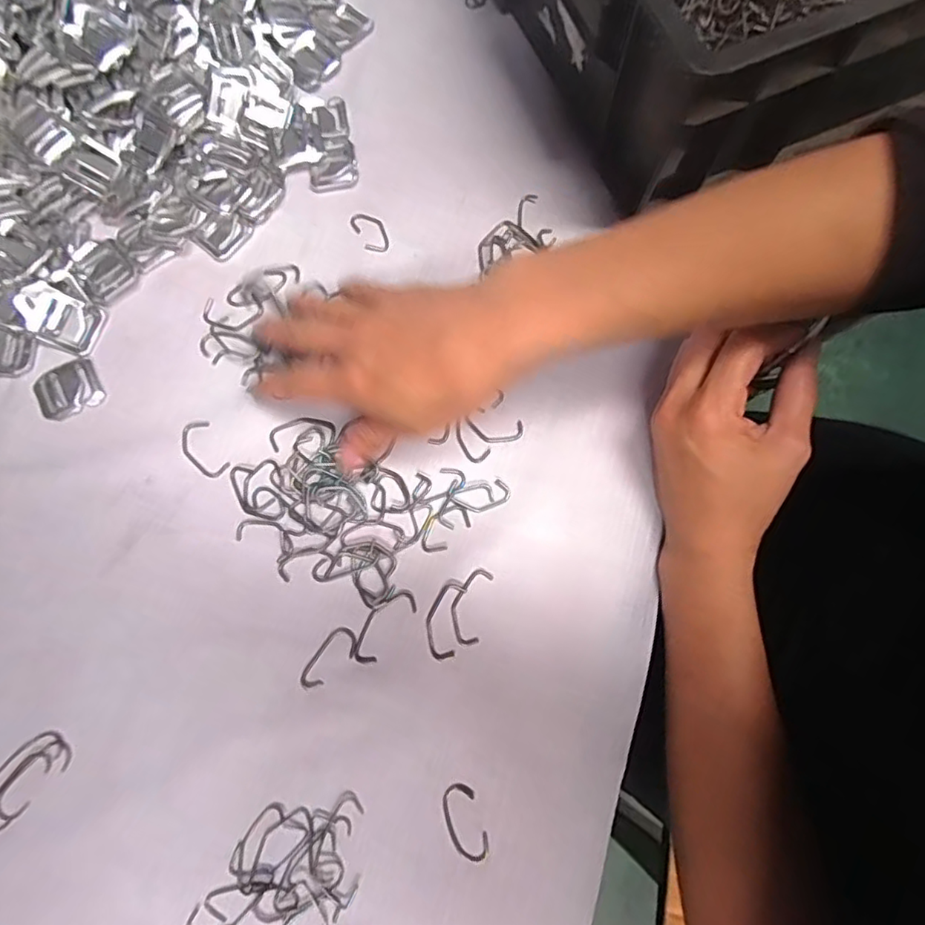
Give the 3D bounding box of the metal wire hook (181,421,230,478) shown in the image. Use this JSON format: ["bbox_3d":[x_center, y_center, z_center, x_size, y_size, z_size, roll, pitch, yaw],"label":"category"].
[{"bbox_3d":[-0.147,-0.007,0.328,0.019,0.004,0.035,-27,79,-8],"label":"metal wire hook"}]

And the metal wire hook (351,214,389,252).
[{"bbox_3d":[-0.057,-0.145,0.366,0.017,0.004,0.030,-31,79,-8],"label":"metal wire hook"}]

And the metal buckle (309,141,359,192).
[{"bbox_3d":[-0.083,-0.189,0.374,0.030,0.004,0.031,-11,77,-4],"label":"metal buckle"}]

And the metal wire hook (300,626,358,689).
[{"bbox_3d":[-0.069,0.103,0.305,0.017,0.004,0.036,34,78,6],"label":"metal wire hook"}]

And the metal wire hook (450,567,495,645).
[{"bbox_3d":[0.004,0.075,0.309,0.017,0.004,0.040,14,77,2],"label":"metal wire hook"}]

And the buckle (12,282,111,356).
[{"bbox_3d":[-0.236,-0.085,0.340,0.047,0.007,0.031,22,77,4],"label":"buckle"}]

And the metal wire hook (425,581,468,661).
[{"bbox_3d":[-0.010,0.082,0.306,0.018,0.004,0.039,12,76,1],"label":"metal wire hook"}]

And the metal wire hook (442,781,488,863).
[{"bbox_3d":[0.001,0.176,0.285,0.017,0.004,0.036,-18,78,-6],"label":"metal wire hook"}]

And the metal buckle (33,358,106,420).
[{"bbox_3d":[-0.227,-0.042,0.334,0.034,0.004,0.030,-27,79,-8],"label":"metal buckle"}]

